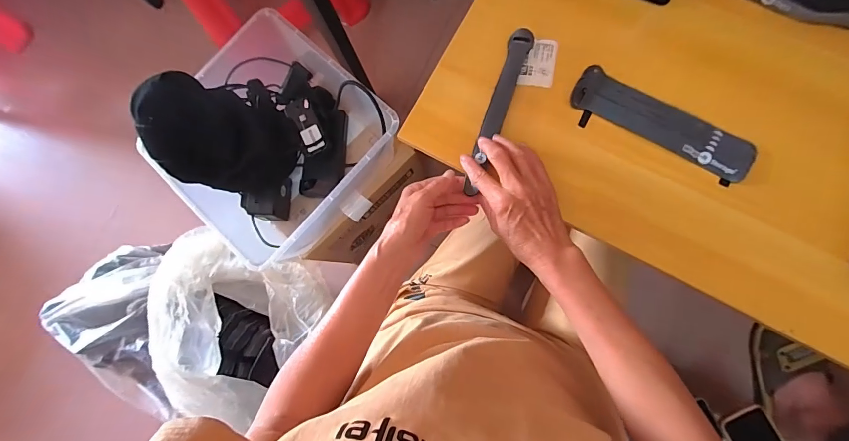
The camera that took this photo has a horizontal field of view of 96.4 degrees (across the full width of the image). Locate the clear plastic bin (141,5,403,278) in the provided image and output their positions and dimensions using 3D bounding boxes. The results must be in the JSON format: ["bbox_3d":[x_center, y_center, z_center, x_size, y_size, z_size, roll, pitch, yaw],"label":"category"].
[{"bbox_3d":[-0.229,-0.120,0.630,0.298,0.155,0.299,42,89,9],"label":"clear plastic bin"}]

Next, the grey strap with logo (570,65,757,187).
[{"bbox_3d":[0.260,-0.106,0.420,0.195,0.011,0.057,30,87,9],"label":"grey strap with logo"}]

